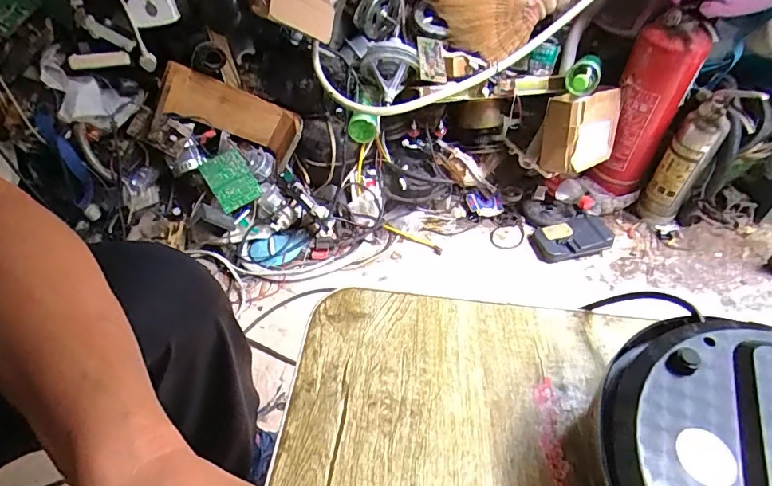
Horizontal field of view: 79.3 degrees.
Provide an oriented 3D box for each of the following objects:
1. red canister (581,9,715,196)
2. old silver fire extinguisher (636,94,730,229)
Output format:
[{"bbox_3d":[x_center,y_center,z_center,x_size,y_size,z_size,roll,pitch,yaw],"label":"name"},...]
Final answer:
[{"bbox_3d":[0.592,-0.307,1.077,0.139,0.382,0.143,24,49,22],"label":"red canister"},{"bbox_3d":[0.676,-0.180,1.079,0.080,0.315,0.083,-18,48,-18],"label":"old silver fire extinguisher"}]

